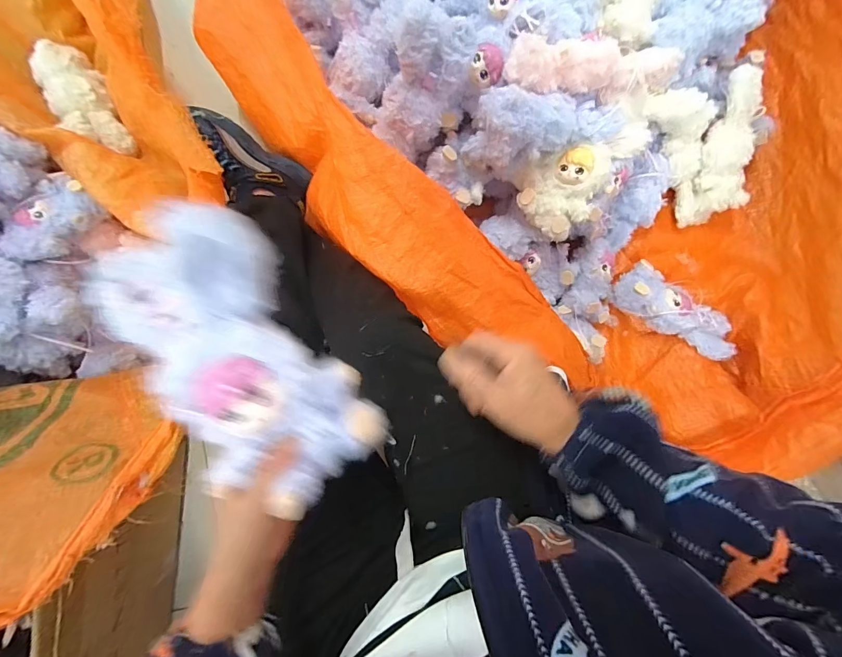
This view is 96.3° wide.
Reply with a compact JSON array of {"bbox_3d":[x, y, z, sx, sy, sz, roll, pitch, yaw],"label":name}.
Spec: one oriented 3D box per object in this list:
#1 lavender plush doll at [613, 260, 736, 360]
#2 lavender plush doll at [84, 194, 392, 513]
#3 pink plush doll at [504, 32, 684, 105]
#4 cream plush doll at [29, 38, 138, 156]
[{"bbox_3d":[0.471,-0.034,0.692,0.216,0.060,0.096,31,88,-1],"label":"lavender plush doll"},{"bbox_3d":[-0.124,0.027,0.255,0.125,0.089,0.211,-35,90,-2],"label":"lavender plush doll"},{"bbox_3d":[0.239,-0.368,0.522,0.226,0.070,0.057,-3,89,-1],"label":"pink plush doll"},{"bbox_3d":[-0.615,-0.410,0.687,0.093,0.046,0.228,-35,90,-2],"label":"cream plush doll"}]

